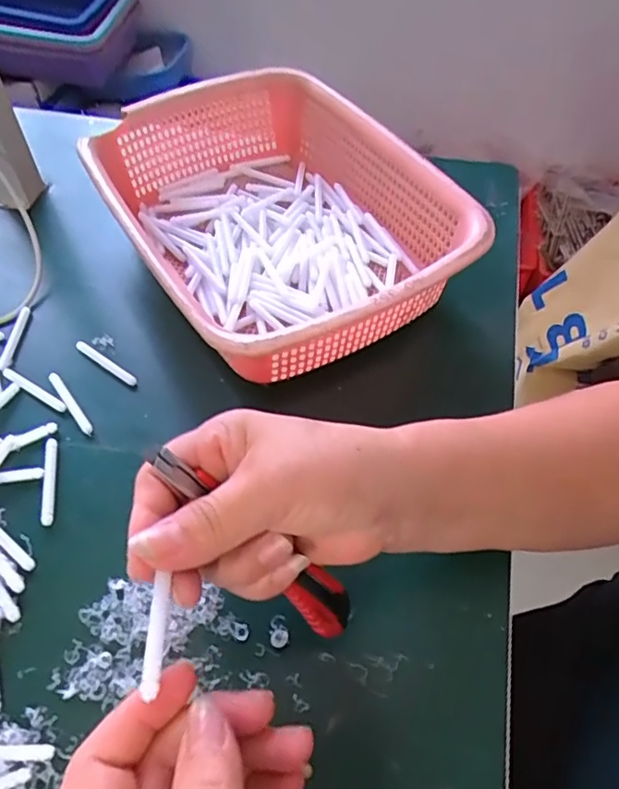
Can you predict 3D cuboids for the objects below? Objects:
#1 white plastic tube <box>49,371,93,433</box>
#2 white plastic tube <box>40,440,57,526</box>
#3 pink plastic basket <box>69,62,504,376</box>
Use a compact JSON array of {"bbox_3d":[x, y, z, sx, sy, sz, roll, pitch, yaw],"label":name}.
[{"bbox_3d":[-0.165,0.005,0.395,0.007,0.004,0.060,-32,63,-22],"label":"white plastic tube"},{"bbox_3d":[-0.163,0.053,0.360,0.008,0.004,0.058,-9,57,-8],"label":"white plastic tube"},{"bbox_3d":[-0.029,-0.136,0.441,0.211,0.075,0.280,-26,61,-19],"label":"pink plastic basket"}]

